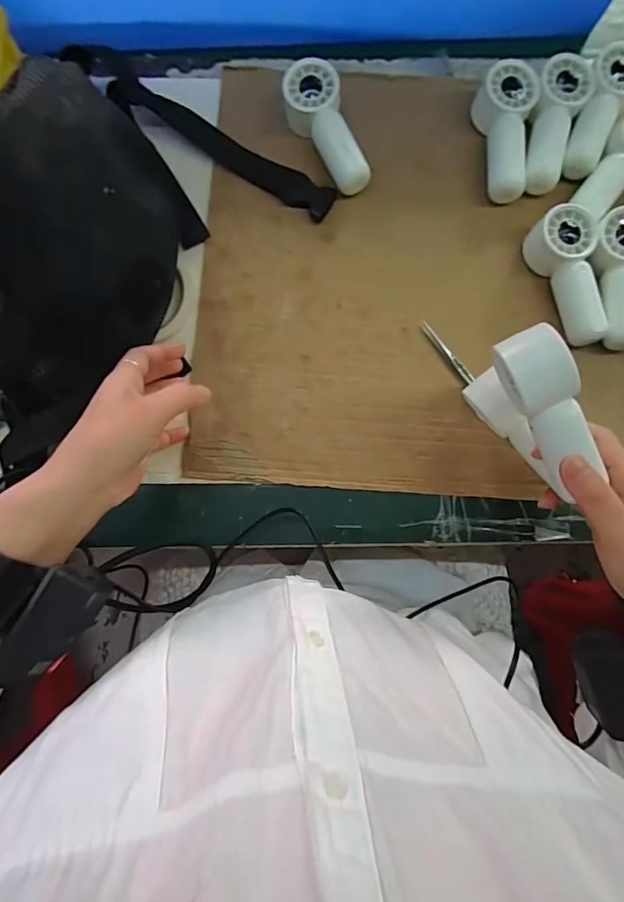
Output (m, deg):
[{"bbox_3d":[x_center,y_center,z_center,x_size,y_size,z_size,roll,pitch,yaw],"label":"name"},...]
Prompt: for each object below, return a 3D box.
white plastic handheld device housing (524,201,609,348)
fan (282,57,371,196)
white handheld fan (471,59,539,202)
[{"bbox_3d":[0.215,-0.144,0.373,0.047,0.031,0.111,-14,81,-3],"label":"white plastic handheld device housing"},{"bbox_3d":[0.010,-0.276,0.389,0.044,0.031,0.113,-21,82,-4],"label":"fan"},{"bbox_3d":[0.165,-0.276,0.392,0.047,0.033,0.109,8,81,1],"label":"white handheld fan"}]

